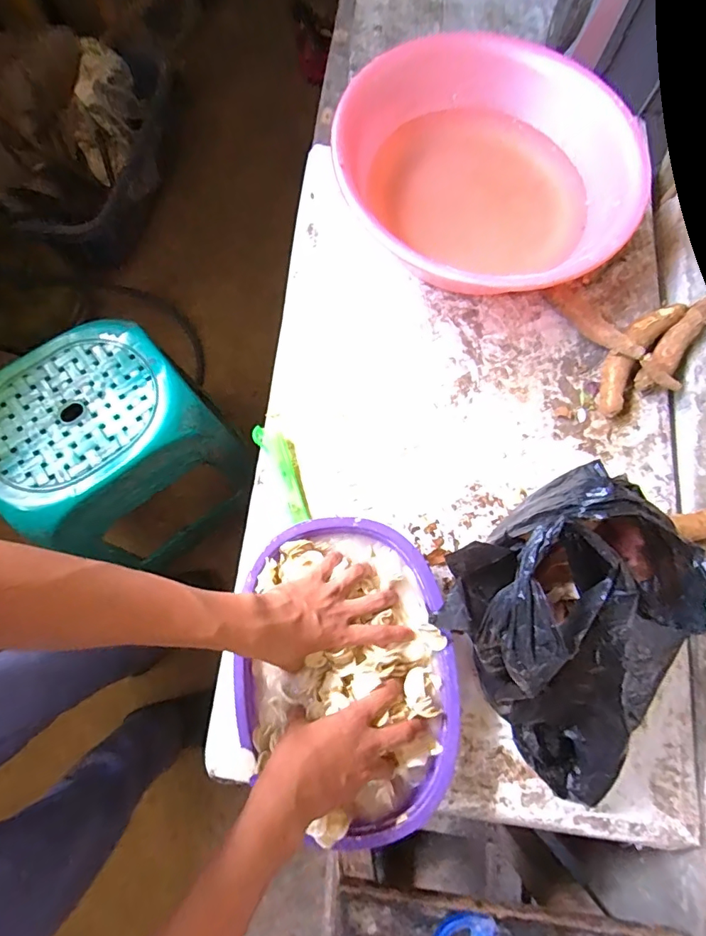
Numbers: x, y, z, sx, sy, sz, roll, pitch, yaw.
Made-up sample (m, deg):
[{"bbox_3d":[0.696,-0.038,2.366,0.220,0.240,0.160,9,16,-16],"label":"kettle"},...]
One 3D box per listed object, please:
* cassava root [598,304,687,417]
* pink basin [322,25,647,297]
[{"bbox_3d":[0.386,-0.153,0.667,0.057,0.039,0.174,36,77,8],"label":"cassava root"},{"bbox_3d":[0.177,-0.441,0.701,0.391,0.119,0.425,0,75,-1],"label":"pink basin"}]

